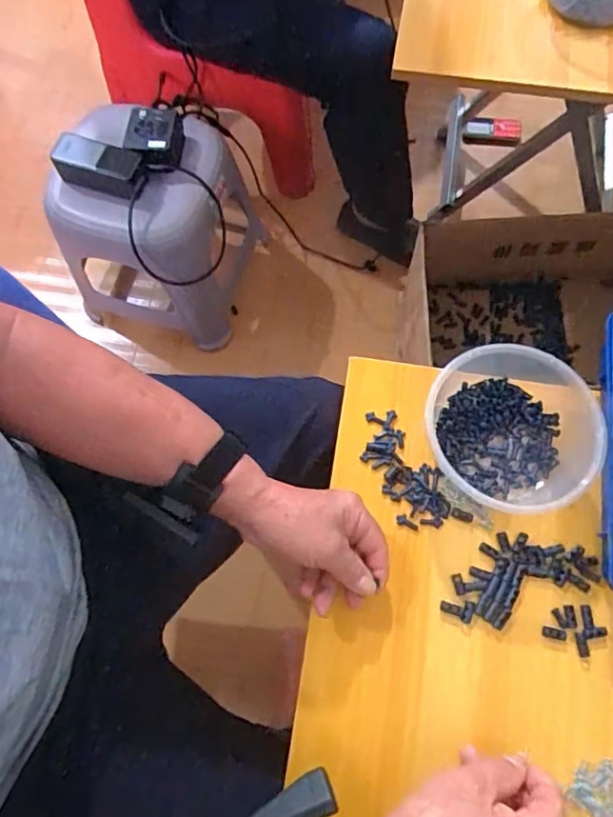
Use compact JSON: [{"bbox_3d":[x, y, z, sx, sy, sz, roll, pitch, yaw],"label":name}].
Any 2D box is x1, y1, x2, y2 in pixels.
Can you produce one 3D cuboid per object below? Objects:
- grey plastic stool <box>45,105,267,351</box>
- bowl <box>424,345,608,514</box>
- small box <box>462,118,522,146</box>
[{"bbox_3d":[-0.260,-0.341,1.023,0.275,0.346,0.322,17,73,7],"label":"grey plastic stool"},{"bbox_3d":[0.181,0.015,0.490,0.155,0.062,0.143,-31,73,-8],"label":"bowl"},{"bbox_3d":[0.414,-0.617,1.258,0.127,0.054,0.033,16,71,29],"label":"small box"}]

